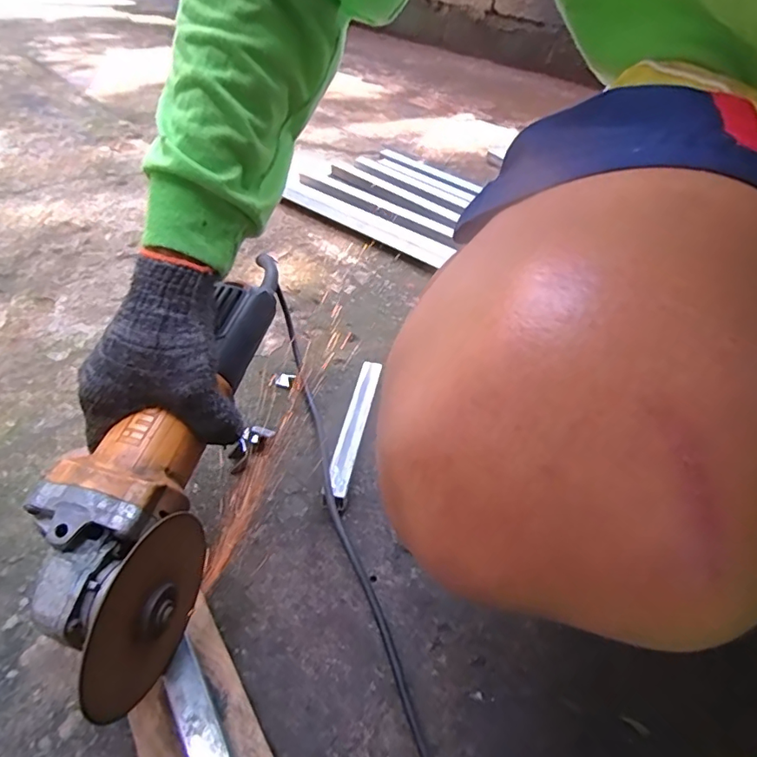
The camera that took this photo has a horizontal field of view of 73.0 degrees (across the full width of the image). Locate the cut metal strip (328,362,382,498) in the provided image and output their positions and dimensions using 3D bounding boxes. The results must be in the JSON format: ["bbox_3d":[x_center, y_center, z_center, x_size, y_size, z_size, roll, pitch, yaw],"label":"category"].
[{"bbox_3d":[-0.022,0.045,0.475,0.021,0.024,0.157,9,44,7],"label":"cut metal strip"}]

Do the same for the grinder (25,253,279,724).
[{"bbox_3d":[-0.130,0.034,0.349,0.088,0.084,0.320,7,50,5],"label":"grinder"}]

